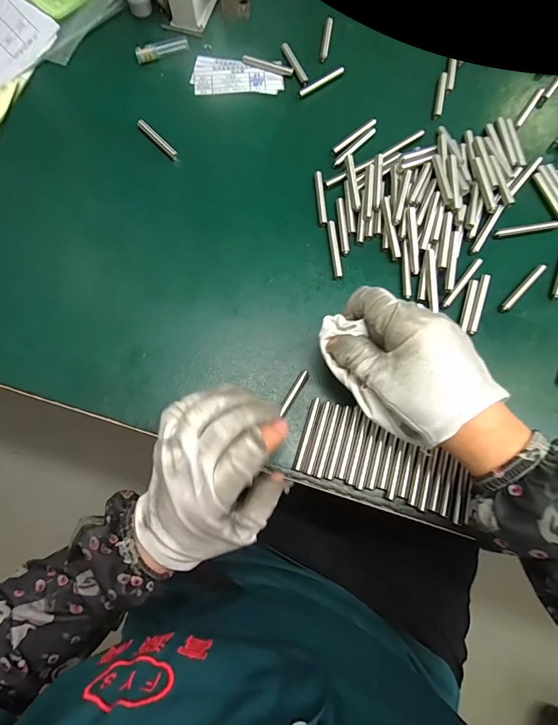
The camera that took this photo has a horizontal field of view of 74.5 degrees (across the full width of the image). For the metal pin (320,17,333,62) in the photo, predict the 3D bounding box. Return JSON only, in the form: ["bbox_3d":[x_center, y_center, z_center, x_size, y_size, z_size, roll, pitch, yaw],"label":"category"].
[{"bbox_3d":[0.053,-0.356,0.403,0.007,0.004,0.063,9,74,3],"label":"metal pin"}]

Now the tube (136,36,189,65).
[{"bbox_3d":[-0.127,-0.341,0.399,0.058,0.012,0.015,-24,75,-6],"label":"tube"}]

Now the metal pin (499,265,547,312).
[{"bbox_3d":[0.214,-0.065,0.322,0.058,0.006,0.008,-43,78,-11],"label":"metal pin"}]

